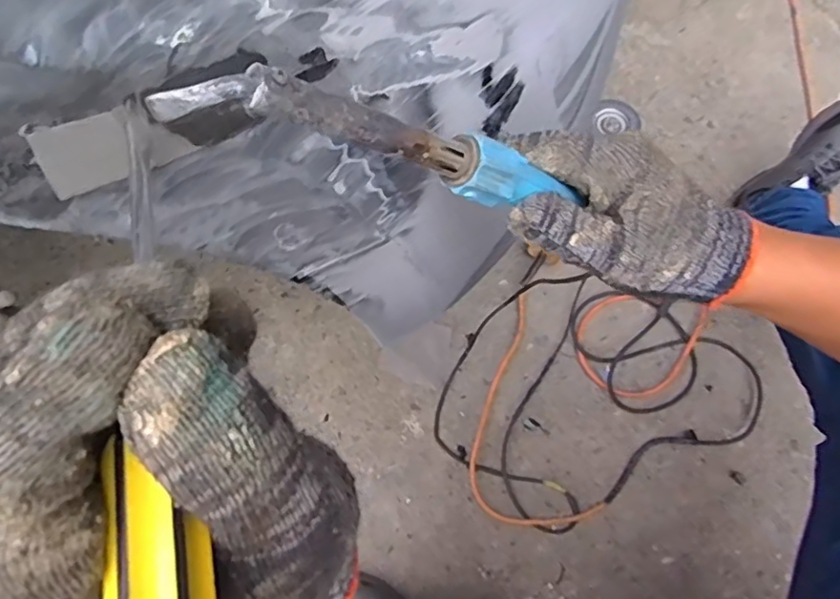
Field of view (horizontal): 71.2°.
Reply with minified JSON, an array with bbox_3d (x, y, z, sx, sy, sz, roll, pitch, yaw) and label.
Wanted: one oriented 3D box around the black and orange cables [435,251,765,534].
[{"bbox_3d":[0.243,0.105,0.873,0.463,0.022,0.357,-23,70,-10],"label":"black and orange cables"}]

